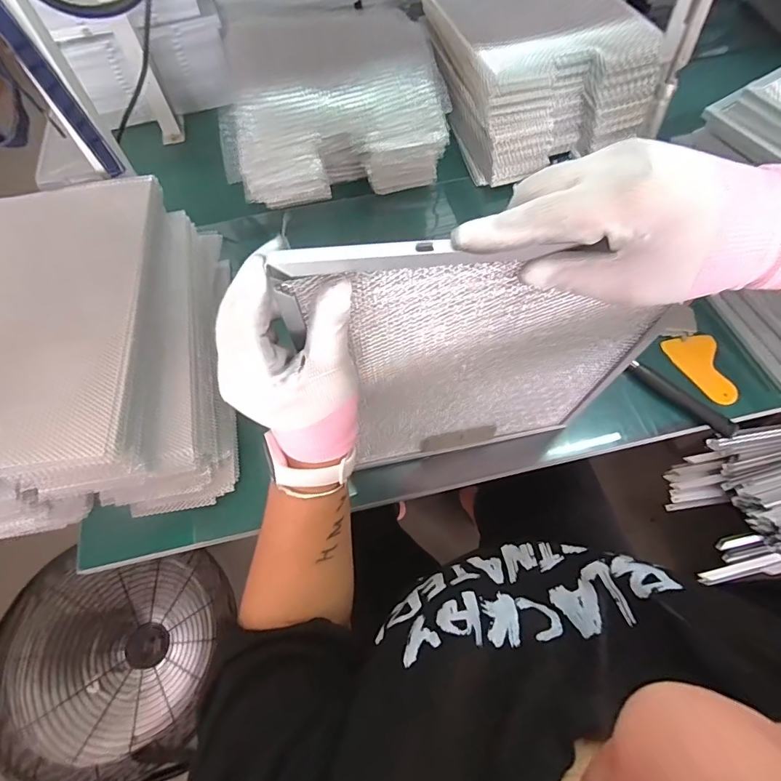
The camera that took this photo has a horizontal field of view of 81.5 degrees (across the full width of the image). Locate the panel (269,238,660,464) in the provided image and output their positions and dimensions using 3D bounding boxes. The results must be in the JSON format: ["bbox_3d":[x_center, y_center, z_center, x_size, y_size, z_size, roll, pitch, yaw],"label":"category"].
[{"bbox_3d":[0.076,-0.012,0.397,0.265,0.335,0.016,-8,64,-1],"label":"panel"}]

